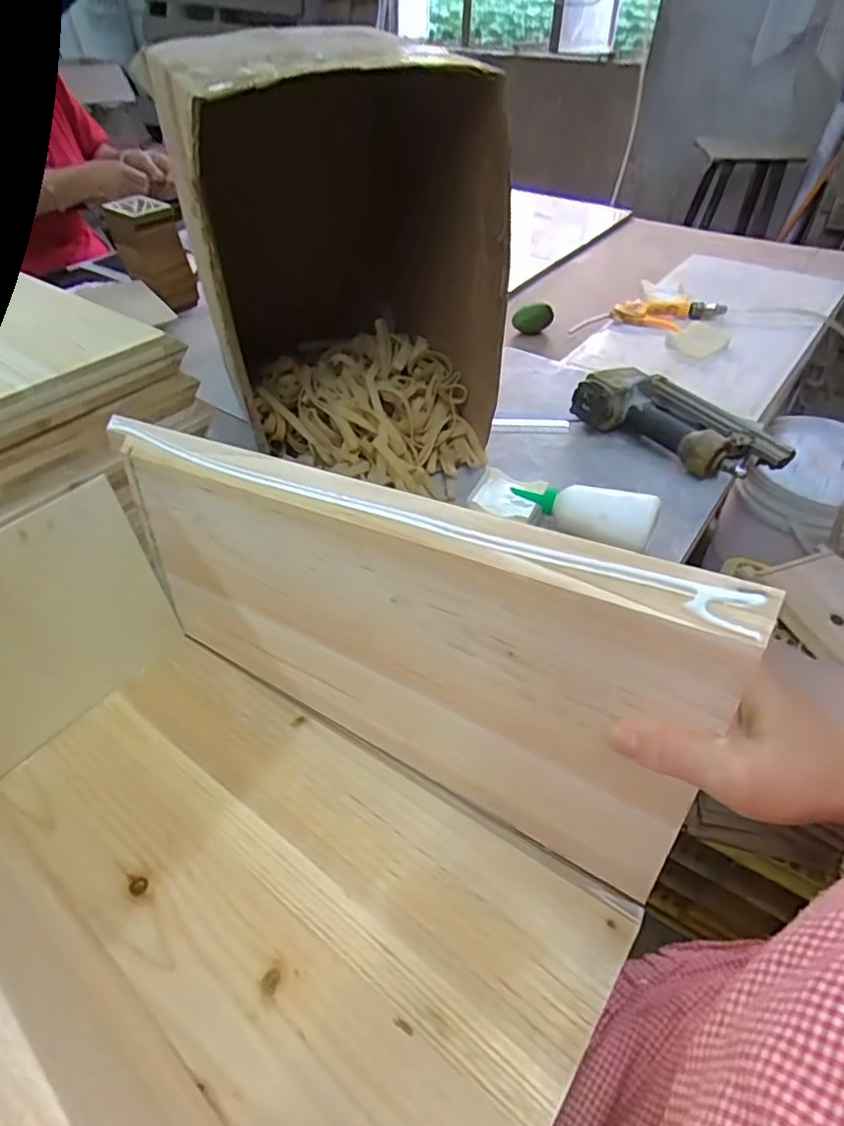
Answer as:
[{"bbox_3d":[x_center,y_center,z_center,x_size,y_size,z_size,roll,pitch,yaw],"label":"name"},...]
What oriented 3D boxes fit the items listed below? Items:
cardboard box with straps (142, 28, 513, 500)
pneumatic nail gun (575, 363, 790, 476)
[{"bbox_3d":[-0.056,-0.285,0.637,0.284,0.379,0.283,-4,45,-6],"label":"cardboard box with straps"},{"bbox_3d":[0.337,-0.186,0.773,0.243,0.070,0.169,34,53,28],"label":"pneumatic nail gun"}]

